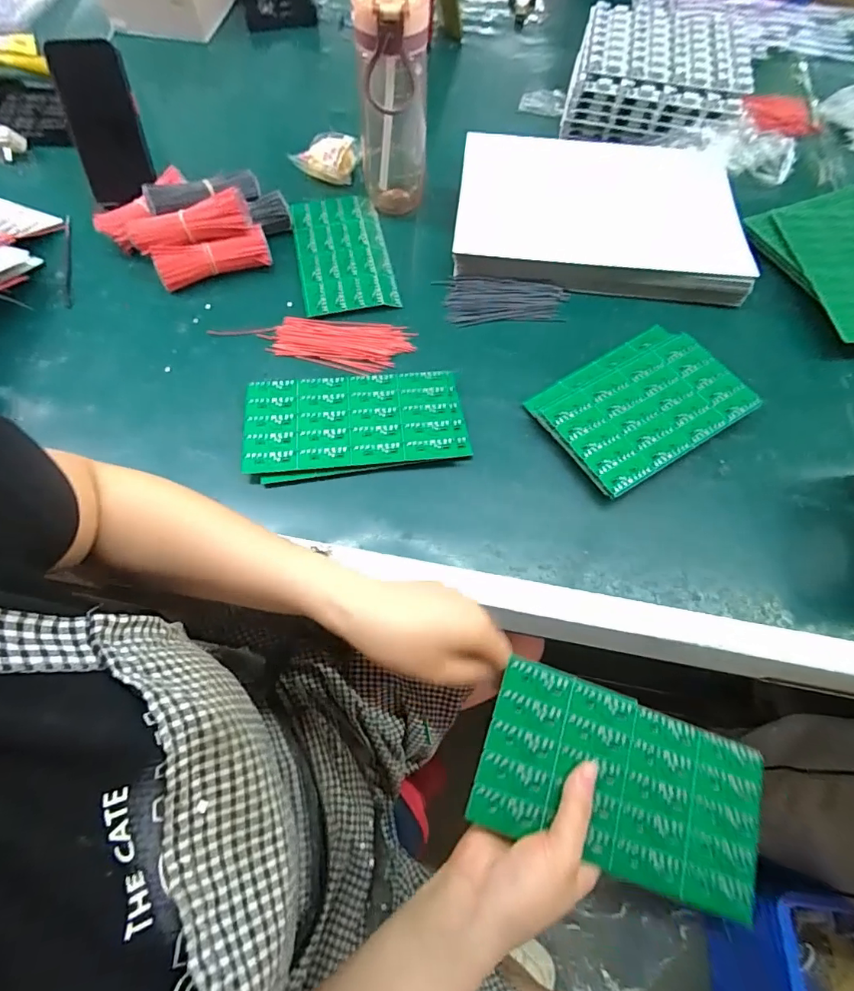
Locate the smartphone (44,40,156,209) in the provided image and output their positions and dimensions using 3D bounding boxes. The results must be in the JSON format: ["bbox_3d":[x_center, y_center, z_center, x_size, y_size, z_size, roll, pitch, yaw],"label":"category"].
[{"bbox_3d":[-0.365,-0.415,0.550,0.073,0.146,0.013,-10,49,-13],"label":"smartphone"}]

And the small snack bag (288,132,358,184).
[{"bbox_3d":[-0.129,-0.436,0.621,0.075,0.030,0.048,9,65,4],"label":"small snack bag"}]

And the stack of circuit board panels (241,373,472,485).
[{"bbox_3d":[-0.068,-0.071,0.457,0.203,0.012,0.105,-8,65,-4],"label":"stack of circuit board panels"}]

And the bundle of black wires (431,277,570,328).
[{"bbox_3d":[0.087,-0.216,0.540,0.139,0.014,0.062,-1,65,0],"label":"bundle of black wires"}]

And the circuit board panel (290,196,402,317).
[{"bbox_3d":[-0.099,-0.288,0.568,0.103,0.009,0.189,-11,65,-5],"label":"circuit board panel"}]

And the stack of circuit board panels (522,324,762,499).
[{"bbox_3d":[0.207,-0.090,0.470,0.192,0.017,0.131,-31,68,-13],"label":"stack of circuit board panels"}]

